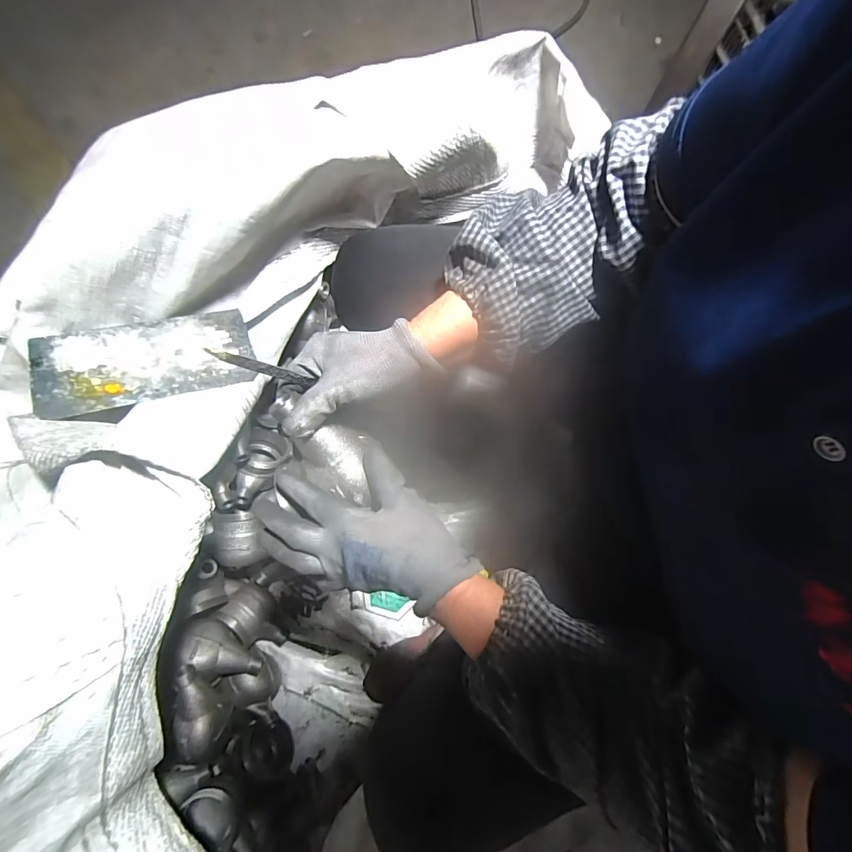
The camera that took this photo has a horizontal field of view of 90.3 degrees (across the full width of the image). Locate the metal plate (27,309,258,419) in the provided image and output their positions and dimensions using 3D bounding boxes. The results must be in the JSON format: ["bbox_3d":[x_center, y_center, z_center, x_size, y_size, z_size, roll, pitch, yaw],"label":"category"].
[{"bbox_3d":[-0.343,-0.084,0.527,0.234,0.006,0.116,-17,69,-24],"label":"metal plate"}]

